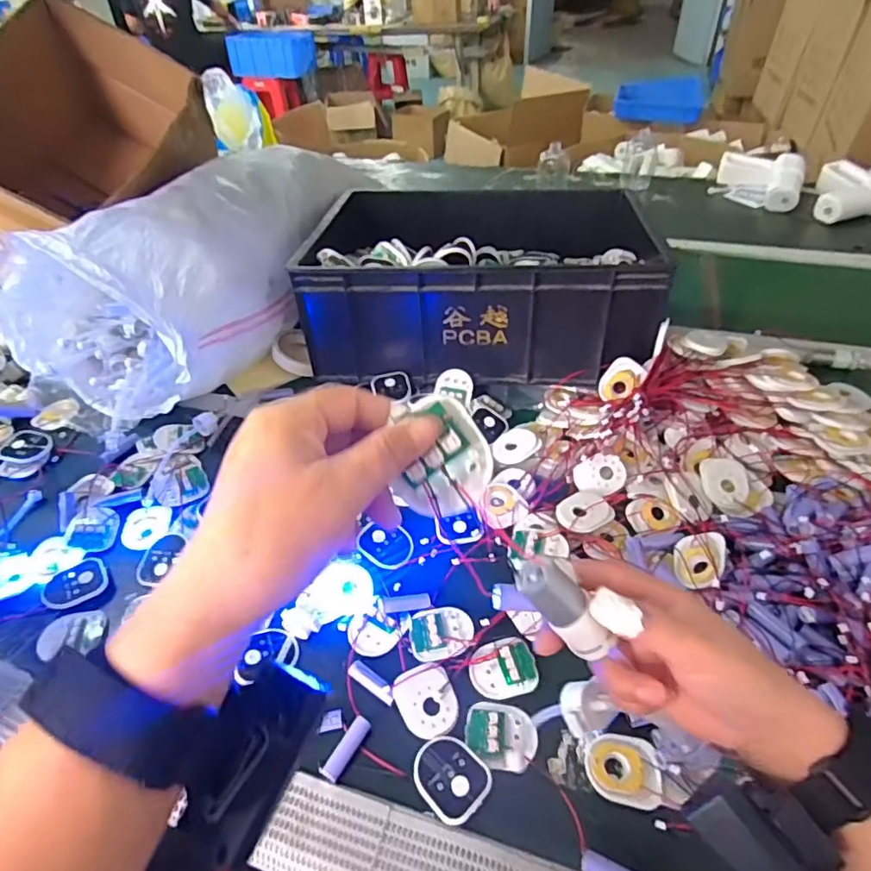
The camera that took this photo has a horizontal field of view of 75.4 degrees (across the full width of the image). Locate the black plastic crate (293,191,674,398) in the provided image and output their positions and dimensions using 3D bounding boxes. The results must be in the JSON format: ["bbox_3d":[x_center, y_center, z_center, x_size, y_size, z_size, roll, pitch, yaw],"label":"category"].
[{"bbox_3d":[0.066,-0.245,0.831,0.456,0.153,0.355,3,43,7],"label":"black plastic crate"}]

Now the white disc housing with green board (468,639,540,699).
[{"bbox_3d":[0.061,0.208,0.503,0.058,0.011,0.047,-7,43,-5],"label":"white disc housing with green board"}]

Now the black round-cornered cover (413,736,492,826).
[{"bbox_3d":[0.011,0.268,0.442,0.057,0.011,0.049,31,53,32],"label":"black round-cornered cover"}]

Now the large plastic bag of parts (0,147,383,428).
[{"bbox_3d":[-0.303,-0.271,0.847,0.264,0.203,0.572,20,47,23],"label":"large plastic bag of parts"}]

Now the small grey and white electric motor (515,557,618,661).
[{"bbox_3d":[0.067,0.090,0.292,0.061,0.019,0.021,51,52,-10],"label":"small grey and white electric motor"}]

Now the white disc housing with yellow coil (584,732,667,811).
[{"bbox_3d":[0.148,0.263,0.443,0.057,0.012,0.050,5,43,8],"label":"white disc housing with yellow coil"}]

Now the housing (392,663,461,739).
[{"bbox_3d":[-0.007,0.224,0.480,0.046,0.008,0.056,-20,45,-18],"label":"housing"}]

